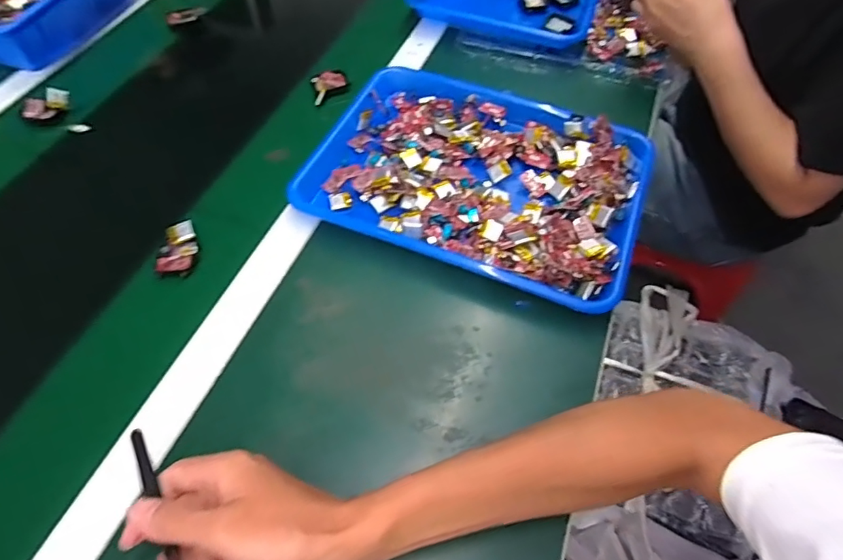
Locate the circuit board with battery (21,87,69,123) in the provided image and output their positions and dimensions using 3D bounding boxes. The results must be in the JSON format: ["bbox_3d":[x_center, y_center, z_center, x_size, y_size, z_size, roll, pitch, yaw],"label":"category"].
[{"bbox_3d":[-0.451,-0.212,0.593,0.054,0.029,0.026,-34,64,-20],"label":"circuit board with battery"}]

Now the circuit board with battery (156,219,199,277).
[{"bbox_3d":[-0.238,-0.031,0.480,0.035,0.011,0.057,0,57,-1],"label":"circuit board with battery"}]

